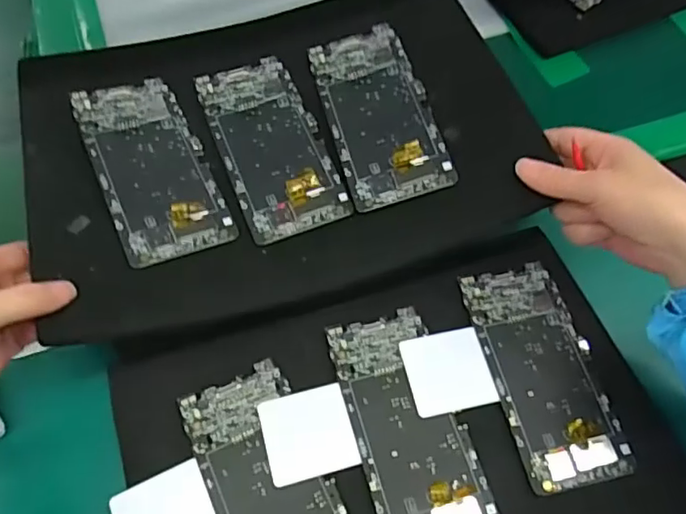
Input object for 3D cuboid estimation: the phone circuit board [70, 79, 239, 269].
[{"bbox_3d":[-0.135,-0.065,0.402,0.071,0.013,0.152,-22,63,-13],"label":"phone circuit board"}]

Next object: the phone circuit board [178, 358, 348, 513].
[{"bbox_3d":[-0.044,0.146,0.357,0.072,0.009,0.153,-22,63,-13],"label":"phone circuit board"}]

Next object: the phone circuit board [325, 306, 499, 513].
[{"bbox_3d":[0.043,0.111,0.378,0.071,0.009,0.153,-14,62,-9],"label":"phone circuit board"}]

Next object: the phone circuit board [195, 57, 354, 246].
[{"bbox_3d":[-0.054,-0.084,0.422,0.073,0.004,0.154,-19,62,-12],"label":"phone circuit board"}]

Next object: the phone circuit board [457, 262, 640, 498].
[{"bbox_3d":[0.140,0.077,0.398,0.072,0.008,0.155,-11,61,-7],"label":"phone circuit board"}]

